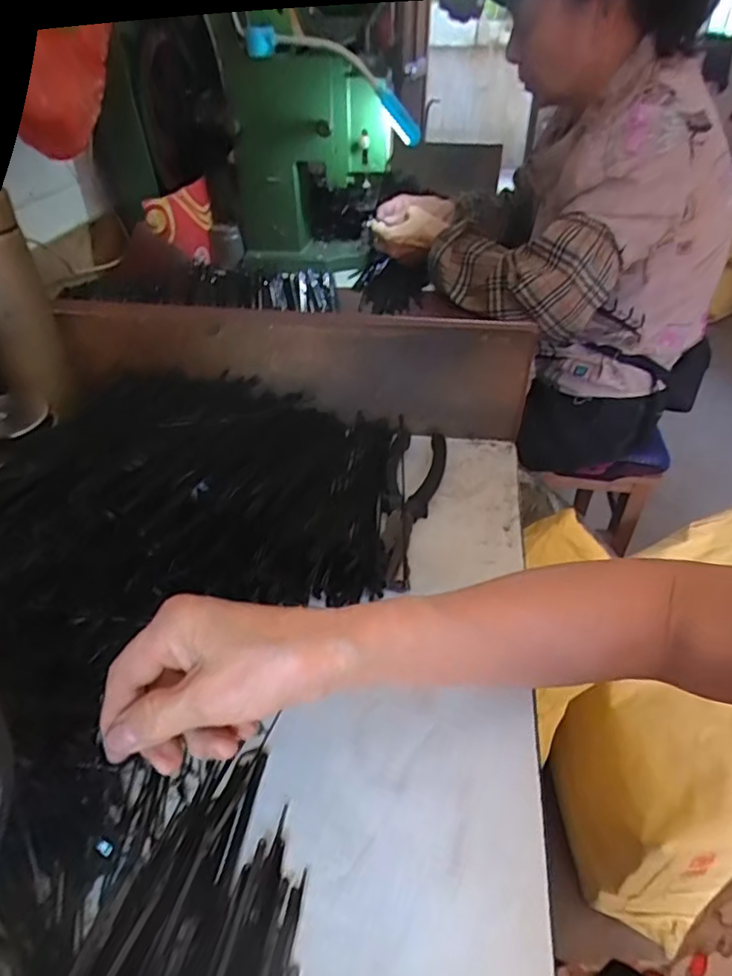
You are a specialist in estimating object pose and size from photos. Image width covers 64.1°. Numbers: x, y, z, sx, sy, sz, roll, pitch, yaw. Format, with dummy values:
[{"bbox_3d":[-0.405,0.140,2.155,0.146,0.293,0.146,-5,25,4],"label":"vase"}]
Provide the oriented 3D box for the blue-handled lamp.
[{"bbox_3d":[-0.039,-0.559,0.790,0.272,0.071,0.054,27,42,0],"label":"blue-handled lamp"}]

